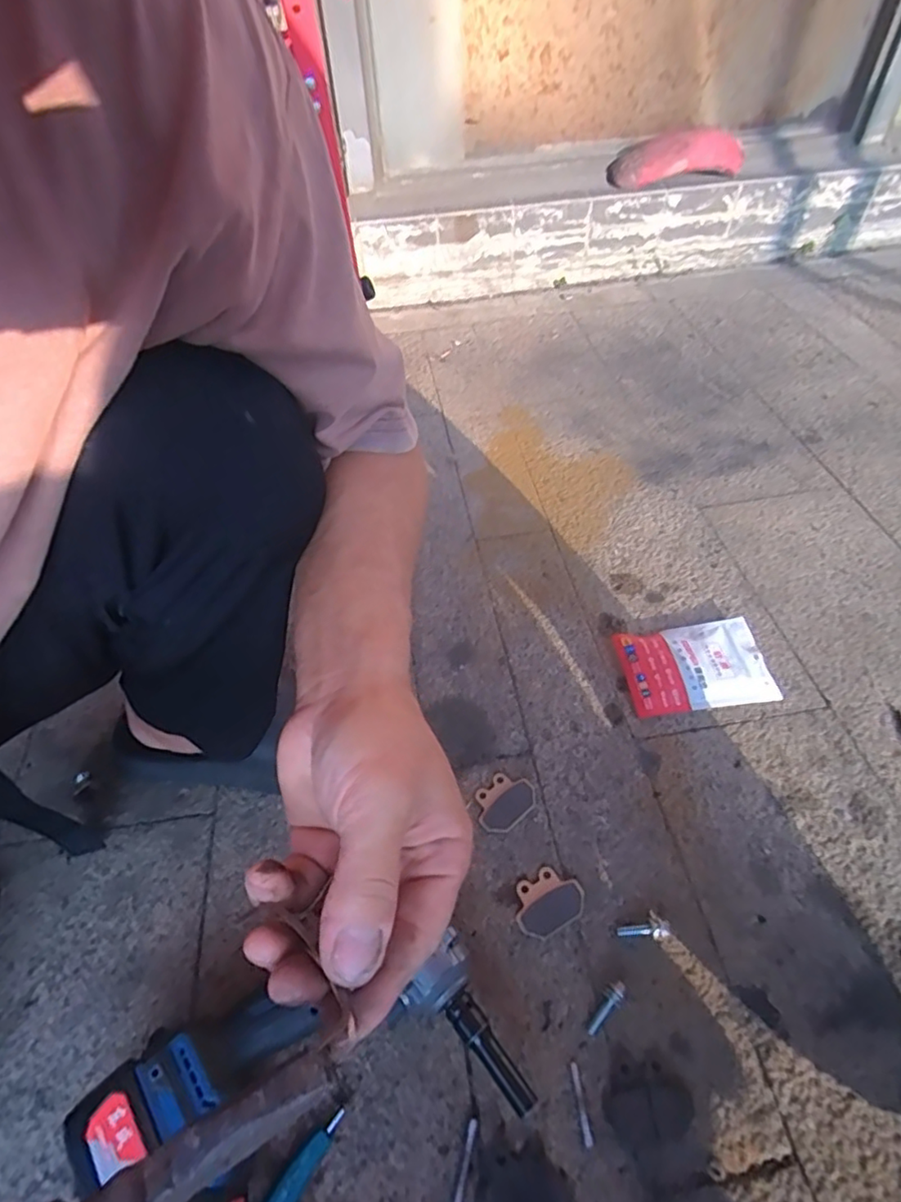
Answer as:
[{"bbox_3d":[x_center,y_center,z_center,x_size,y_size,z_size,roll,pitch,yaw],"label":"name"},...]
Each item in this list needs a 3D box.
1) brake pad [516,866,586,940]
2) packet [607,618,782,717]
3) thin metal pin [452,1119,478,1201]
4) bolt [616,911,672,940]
[{"bbox_3d":[0.079,0.245,0.471,0.057,0.004,0.044,-26,54,-17],"label":"brake pad"},{"bbox_3d":[0.253,0.067,0.601,0.144,0.014,0.094,-7,51,-2],"label":"packet"},{"bbox_3d":[0.009,0.363,0.371,0.006,0.004,0.045,13,53,13],"label":"thin metal pin"},{"bbox_3d":[0.152,0.256,0.454,0.041,0.011,0.018,-14,50,9],"label":"bolt"}]

